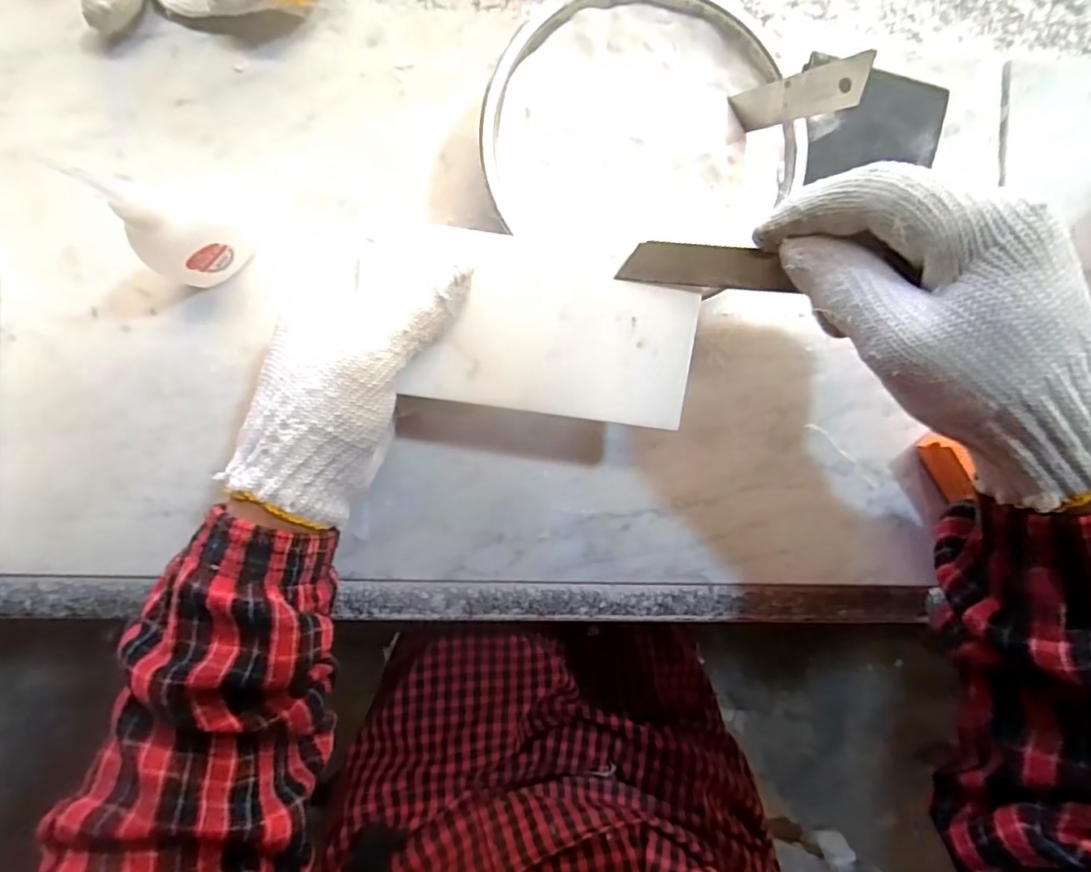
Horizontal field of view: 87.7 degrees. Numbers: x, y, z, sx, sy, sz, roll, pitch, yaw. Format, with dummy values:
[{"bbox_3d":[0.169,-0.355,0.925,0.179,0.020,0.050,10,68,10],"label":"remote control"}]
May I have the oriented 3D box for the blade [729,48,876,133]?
[{"bbox_3d":[0.110,-0.148,0.249,0.004,0.070,0.018,-25,115,-20],"label":"blade"}]

